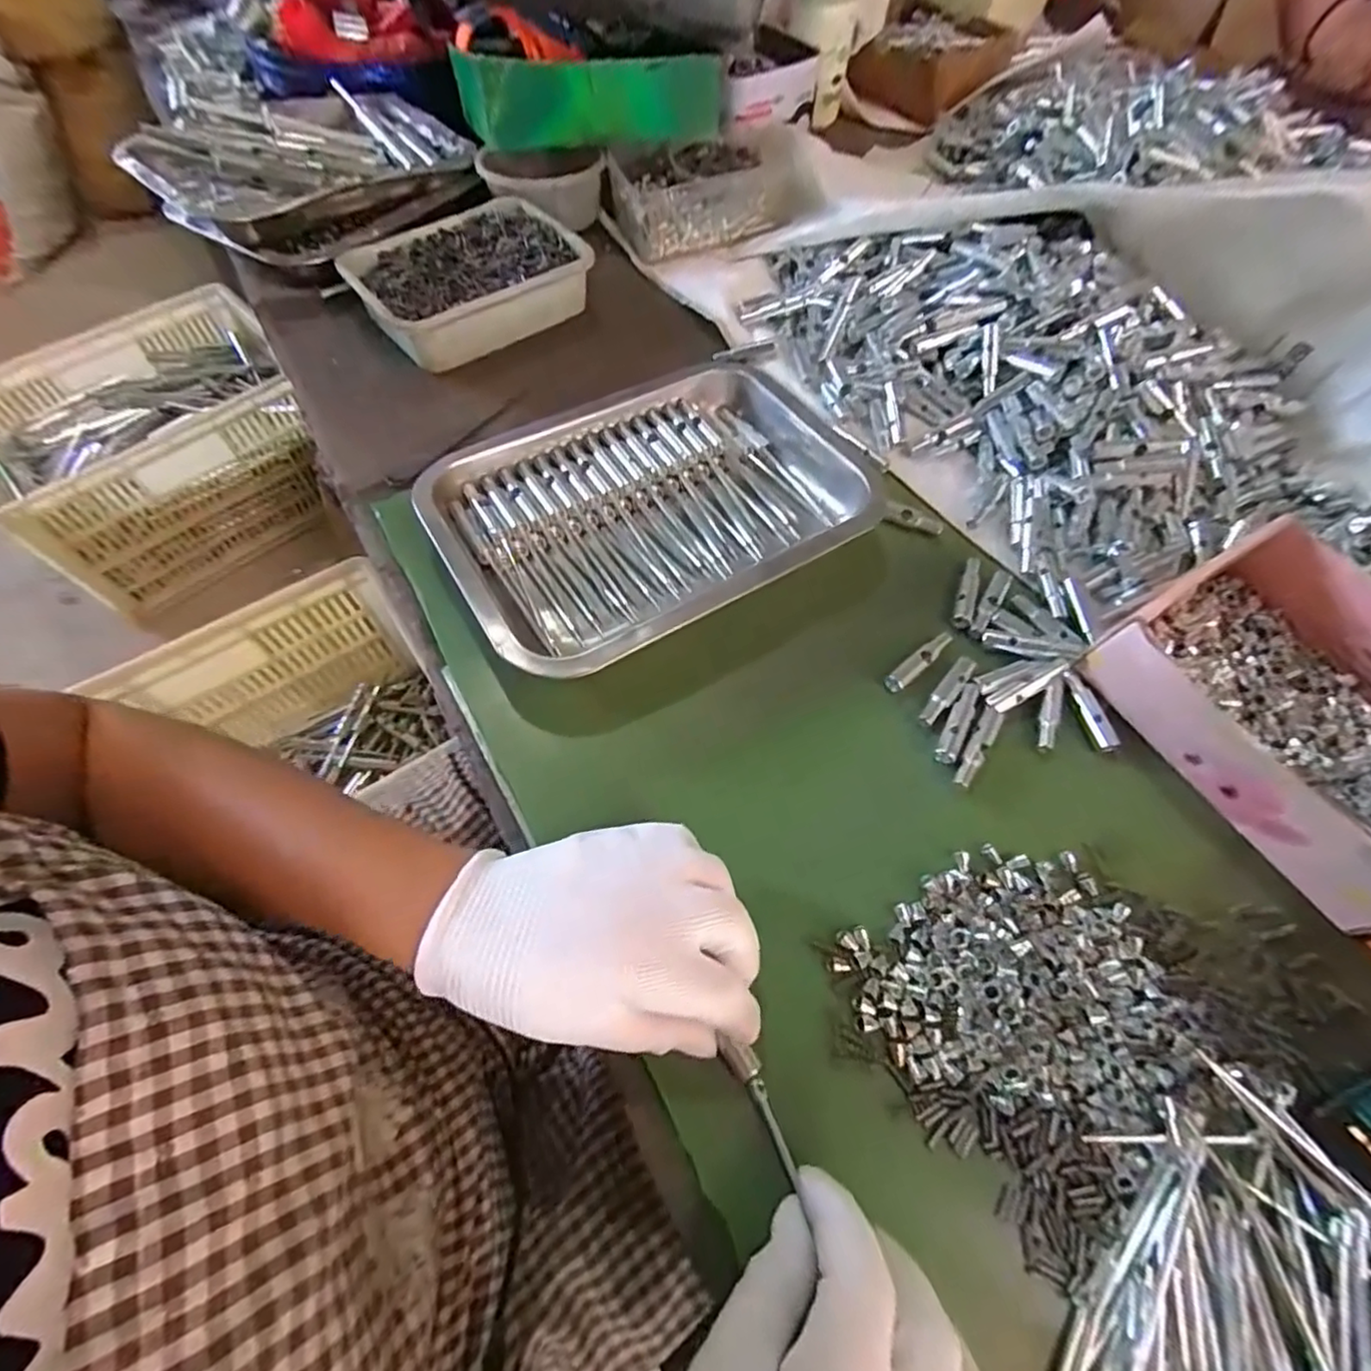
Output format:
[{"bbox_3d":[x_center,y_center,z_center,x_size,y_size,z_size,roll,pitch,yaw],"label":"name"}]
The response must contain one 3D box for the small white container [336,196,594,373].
[{"bbox_3d":[-0.180,-0.339,0.518,0.182,0.044,0.126,-36,69,-18],"label":"small white container"}]

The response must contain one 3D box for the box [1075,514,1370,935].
[{"bbox_3d":[0.332,0.013,0.324,0.144,0.049,0.182,-27,66,-15],"label":"box"}]

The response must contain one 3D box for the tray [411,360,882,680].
[{"bbox_3d":[-0.014,-0.117,0.401,0.275,0.039,0.190,-29,67,-15],"label":"tray"}]

